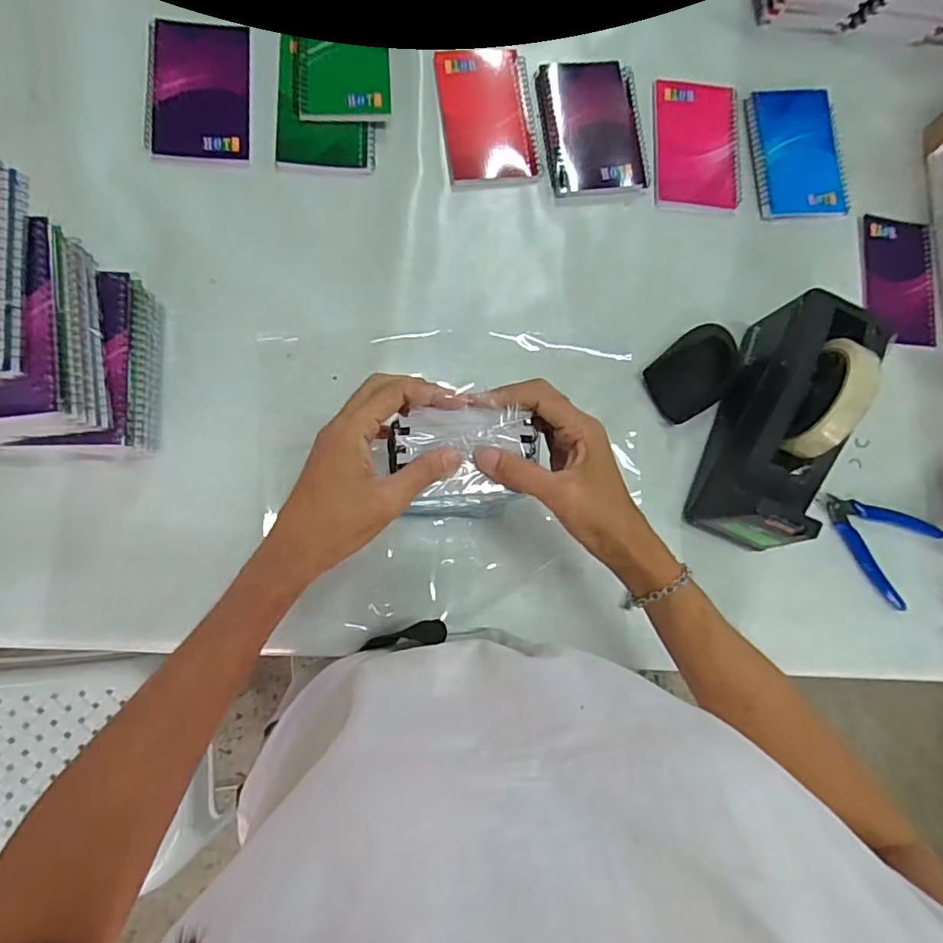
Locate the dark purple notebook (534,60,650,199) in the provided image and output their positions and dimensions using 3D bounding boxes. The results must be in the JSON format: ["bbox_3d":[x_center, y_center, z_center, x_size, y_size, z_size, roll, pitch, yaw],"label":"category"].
[{"bbox_3d":[0.117,-0.338,0.559,0.096,0.008,0.141,-8,84,-7],"label":"dark purple notebook"}]

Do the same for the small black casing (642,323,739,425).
[{"bbox_3d":[0.199,-0.088,0.520,0.085,0.026,0.063,-33,88,-9],"label":"small black casing"}]

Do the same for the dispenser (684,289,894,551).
[{"bbox_3d":[0.261,-0.043,0.478,0.079,0.118,0.210,27,81,-3],"label":"dispenser"}]

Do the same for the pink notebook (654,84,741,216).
[{"bbox_3d":[0.223,-0.324,0.569,0.086,0.006,0.138,2,83,-6],"label":"pink notebook"}]

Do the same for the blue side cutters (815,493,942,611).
[{"bbox_3d":[0.372,0.058,0.533,0.112,0.011,0.088,36,80,-1],"label":"blue side cutters"}]

